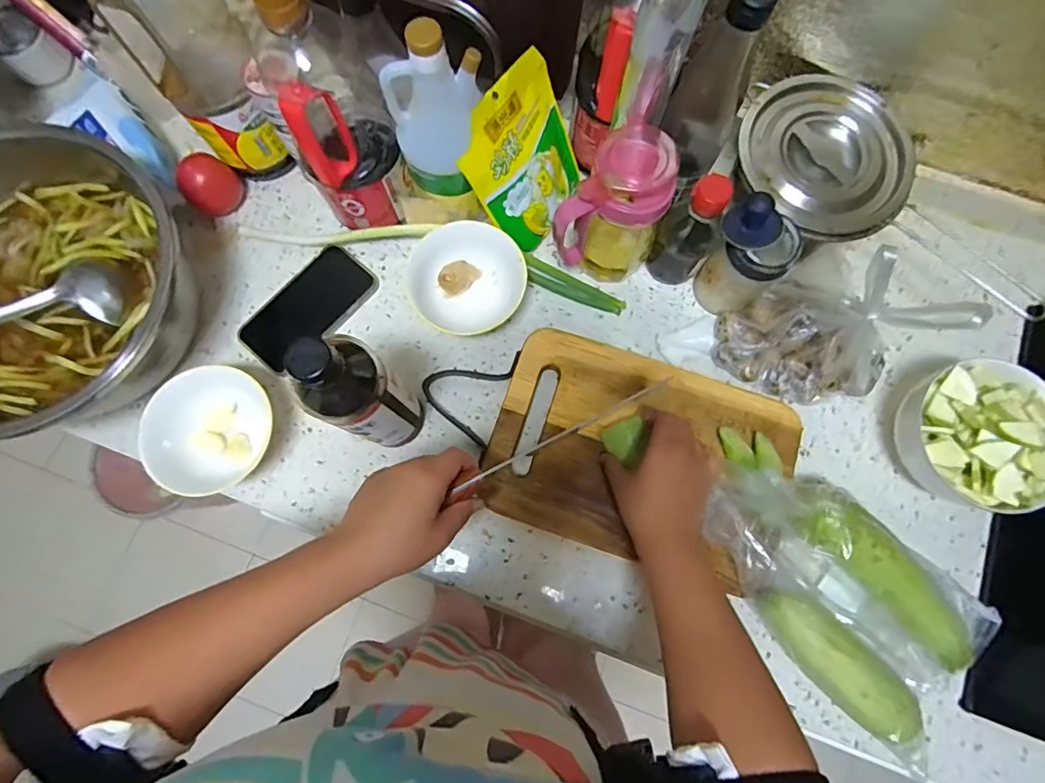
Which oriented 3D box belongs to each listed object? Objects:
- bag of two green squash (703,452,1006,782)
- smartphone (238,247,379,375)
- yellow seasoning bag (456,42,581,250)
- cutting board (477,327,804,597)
[{"bbox_3d":[0.293,0.178,0.463,0.158,0.086,0.274,-44,82,-9],"label":"bag of two green squash"},{"bbox_3d":[-0.237,-0.093,0.551,0.079,0.013,0.149,42,81,8],"label":"smartphone"},{"bbox_3d":[0.002,-0.238,0.513,0.027,0.154,0.133,26,79,39],"label":"yellow seasoning bag"},{"bbox_3d":[0.120,0.065,0.513,0.295,0.027,0.201,18,78,3],"label":"cutting board"}]

